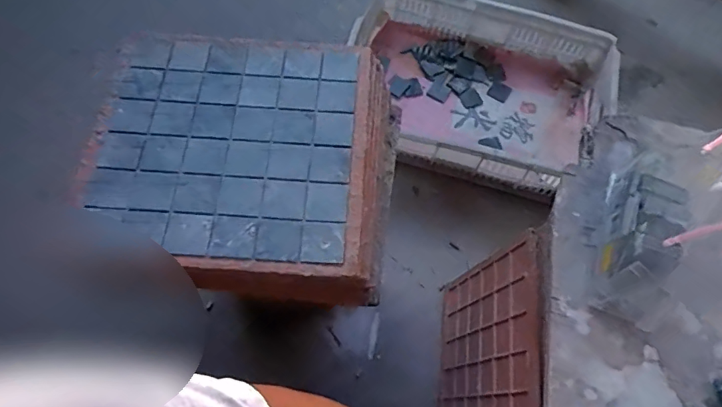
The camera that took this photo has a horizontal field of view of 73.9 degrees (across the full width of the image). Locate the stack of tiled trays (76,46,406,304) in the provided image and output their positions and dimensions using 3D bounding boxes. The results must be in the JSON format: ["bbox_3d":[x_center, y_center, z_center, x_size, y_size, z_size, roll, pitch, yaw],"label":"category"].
[{"bbox_3d":[-0.145,-0.055,0.651,0.381,0.139,0.340,5,66,-1],"label":"stack of tiled trays"}]

